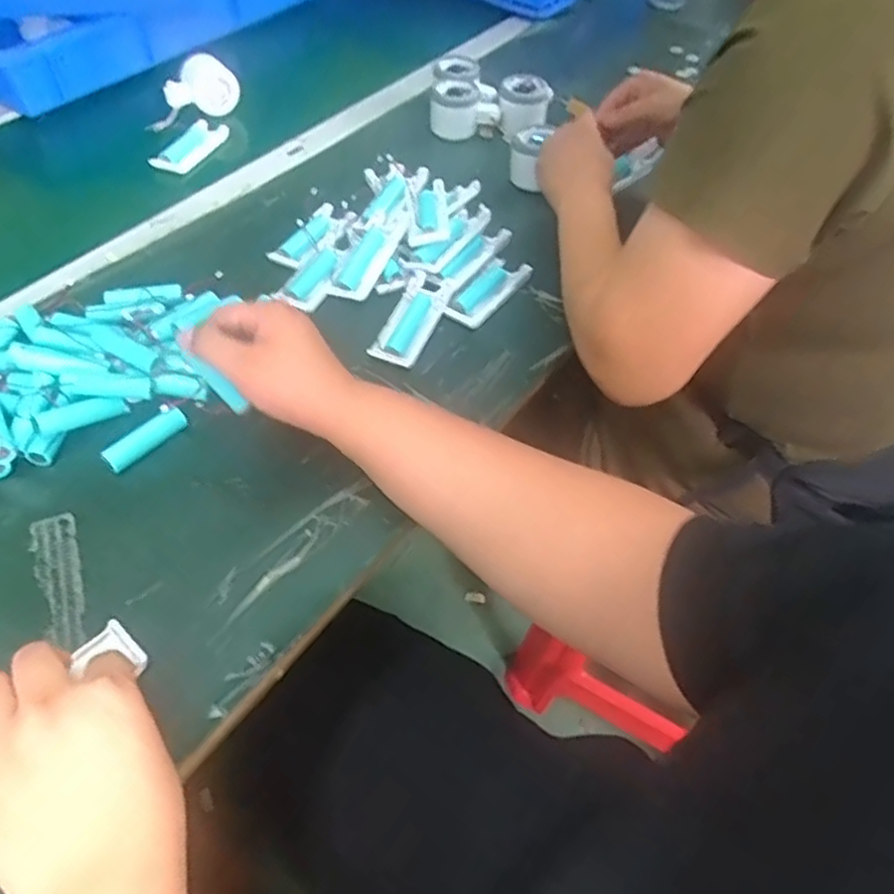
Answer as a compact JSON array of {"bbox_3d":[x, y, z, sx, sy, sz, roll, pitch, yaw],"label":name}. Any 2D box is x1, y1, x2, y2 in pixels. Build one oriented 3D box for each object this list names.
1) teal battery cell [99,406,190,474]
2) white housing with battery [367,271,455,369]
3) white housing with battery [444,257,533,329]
[{"bbox_3d":[-0.234,-0.006,0.547,0.018,0.020,0.066,32,57,21],"label":"teal battery cell"},{"bbox_3d":[-0.030,-0.118,0.637,0.042,0.021,0.108,17,53,11],"label":"white housing with battery"},{"bbox_3d":[0.040,-0.148,0.672,0.039,0.014,0.099,28,56,19],"label":"white housing with battery"}]

